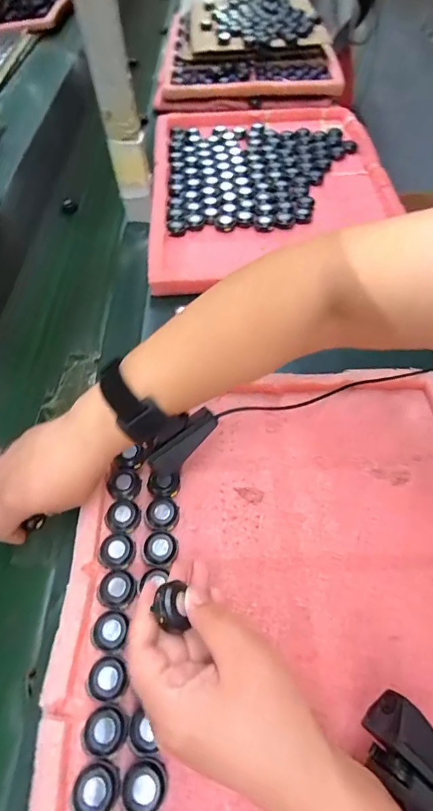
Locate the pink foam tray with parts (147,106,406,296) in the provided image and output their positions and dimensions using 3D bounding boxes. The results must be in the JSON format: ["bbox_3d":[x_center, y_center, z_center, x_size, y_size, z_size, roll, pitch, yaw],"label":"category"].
[{"bbox_3d":[0.089,-0.388,0.702,0.378,0.034,0.528,-4,55,1],"label":"pink foam tray with parts"}]

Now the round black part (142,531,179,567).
[{"bbox_3d":[-0.049,0.122,0.355,0.030,0.007,0.027,3,56,6],"label":"round black part"}]

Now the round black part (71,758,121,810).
[{"bbox_3d":[-0.077,0.247,0.268,0.027,0.010,0.028,-2,55,3],"label":"round black part"}]

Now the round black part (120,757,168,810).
[{"bbox_3d":[-0.047,0.246,0.269,0.027,0.009,0.030,37,66,26],"label":"round black part"}]

